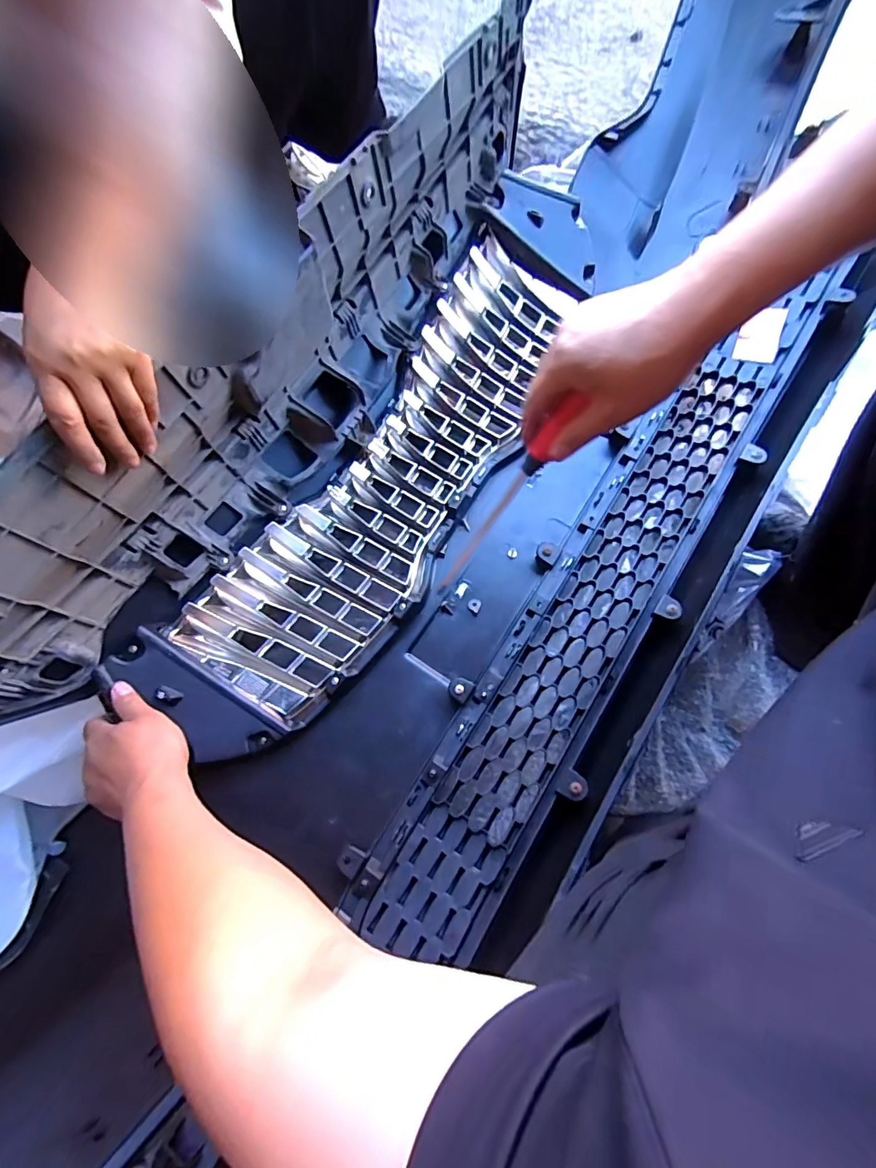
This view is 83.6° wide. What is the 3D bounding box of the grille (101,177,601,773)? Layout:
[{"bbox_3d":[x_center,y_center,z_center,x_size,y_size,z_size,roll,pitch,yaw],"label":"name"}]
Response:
[{"bbox_3d":[-0.044,-0.156,0.603,0.200,0.105,0.793,31,77,7],"label":"grille"}]

